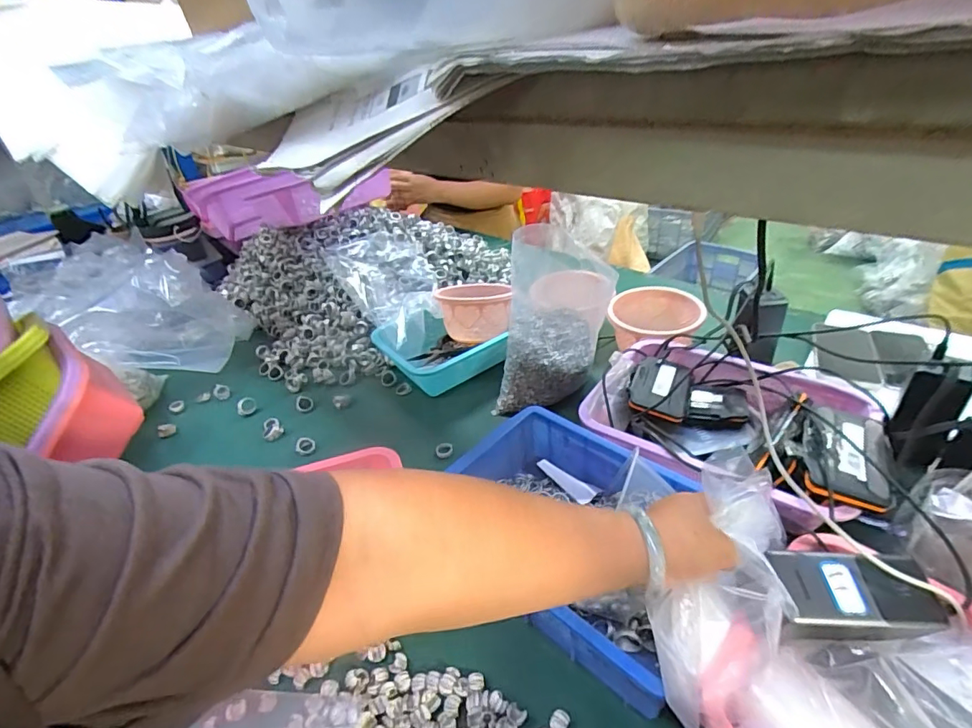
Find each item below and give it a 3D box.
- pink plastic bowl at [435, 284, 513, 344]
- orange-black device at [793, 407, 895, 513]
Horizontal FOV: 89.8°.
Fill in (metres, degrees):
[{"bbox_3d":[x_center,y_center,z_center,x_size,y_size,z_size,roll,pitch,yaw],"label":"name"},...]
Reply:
[{"bbox_3d":[-0.021,-0.087,0.877,0.132,0.103,0.125,-4,35,3],"label":"pink plastic bowl"},{"bbox_3d":[0.365,0.092,0.497,0.078,0.020,0.117,11,39,24],"label":"orange-black device"}]

